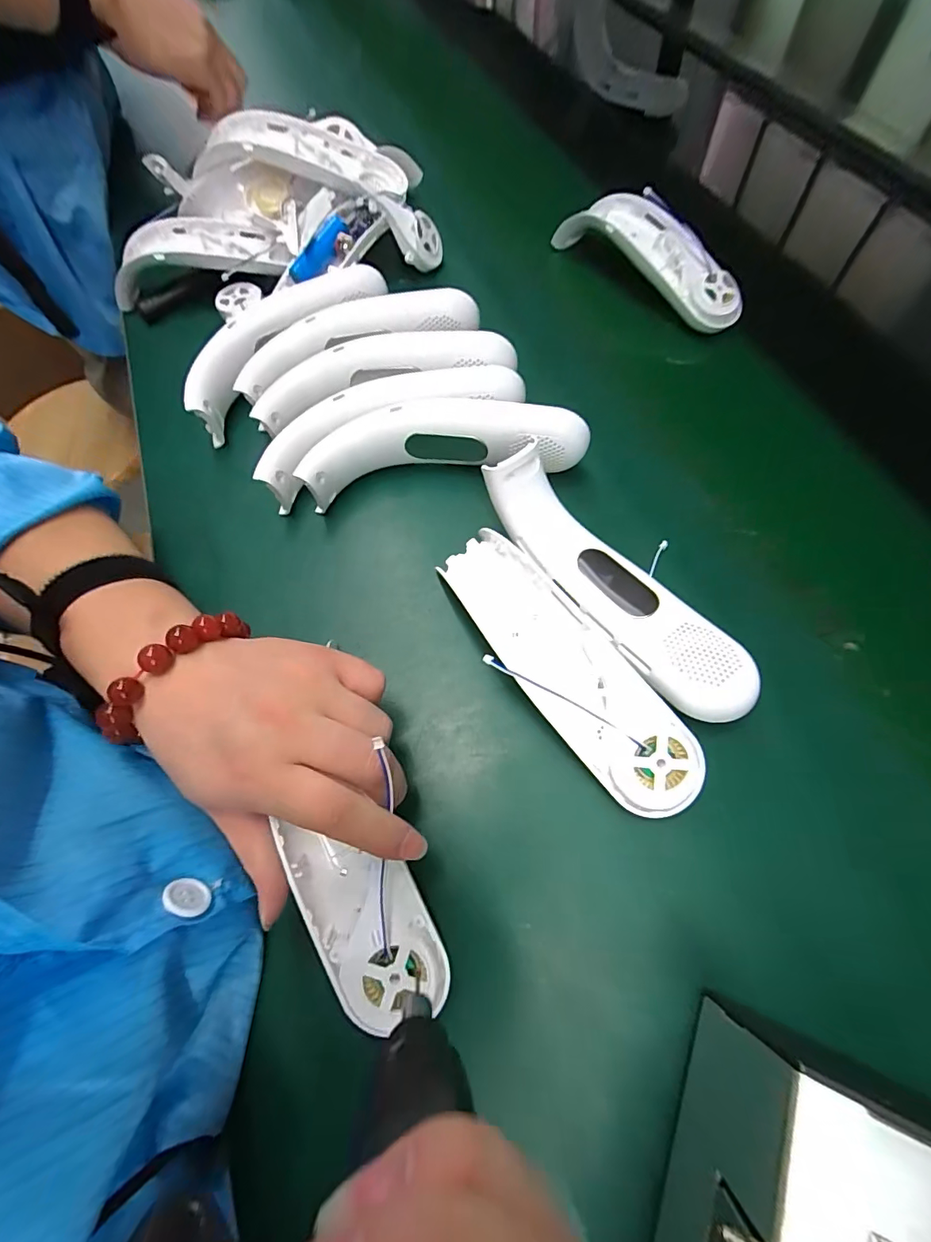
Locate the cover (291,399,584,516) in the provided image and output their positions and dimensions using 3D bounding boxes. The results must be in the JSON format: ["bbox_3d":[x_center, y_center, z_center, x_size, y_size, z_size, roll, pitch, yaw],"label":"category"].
[{"bbox_3d":[-0.017,-0.121,0.332,0.200,0.051,0.053,-7,67,-1],"label":"cover"}]

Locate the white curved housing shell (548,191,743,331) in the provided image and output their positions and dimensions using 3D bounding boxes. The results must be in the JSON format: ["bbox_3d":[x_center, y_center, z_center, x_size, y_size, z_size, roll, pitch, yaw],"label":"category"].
[{"bbox_3d":[0.163,-0.327,0.421,0.053,0.052,0.196,-35,71,-12],"label":"white curved housing shell"}]

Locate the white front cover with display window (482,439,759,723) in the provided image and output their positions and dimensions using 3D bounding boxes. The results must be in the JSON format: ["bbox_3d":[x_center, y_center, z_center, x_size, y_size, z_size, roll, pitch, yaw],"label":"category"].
[{"bbox_3d":[0.089,-0.022,0.285,0.048,0.057,0.192,-36,71,-12],"label":"white front cover with display window"}]

